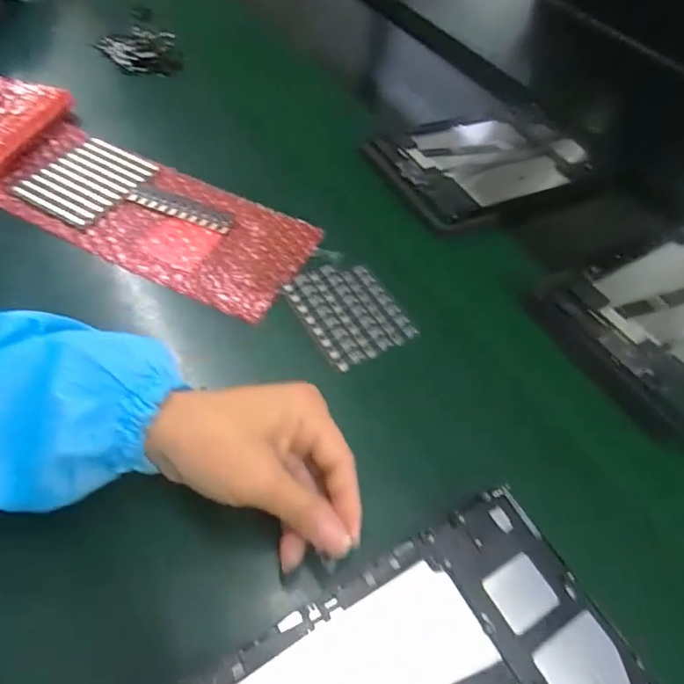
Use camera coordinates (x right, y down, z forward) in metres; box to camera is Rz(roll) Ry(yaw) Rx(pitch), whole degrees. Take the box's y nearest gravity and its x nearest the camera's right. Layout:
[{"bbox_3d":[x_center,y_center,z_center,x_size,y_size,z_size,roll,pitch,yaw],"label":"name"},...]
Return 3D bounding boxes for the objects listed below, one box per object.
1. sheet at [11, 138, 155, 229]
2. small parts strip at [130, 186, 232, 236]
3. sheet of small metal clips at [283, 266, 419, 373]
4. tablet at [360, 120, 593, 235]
[{"bbox_3d":[-0.234,-0.149,0.458,0.092,0.008,0.103,23,54,10],"label":"sheet"},{"bbox_3d":[-0.140,-0.121,0.446,0.101,0.004,0.029,23,54,10],"label":"small parts strip"},{"bbox_3d":[0.005,-0.026,0.391,0.071,0.009,0.090,-25,60,-23],"label":"sheet of small metal clips"},{"bbox_3d":[0.160,-0.201,0.551,0.244,0.018,0.151,-27,60,-26],"label":"tablet"}]

